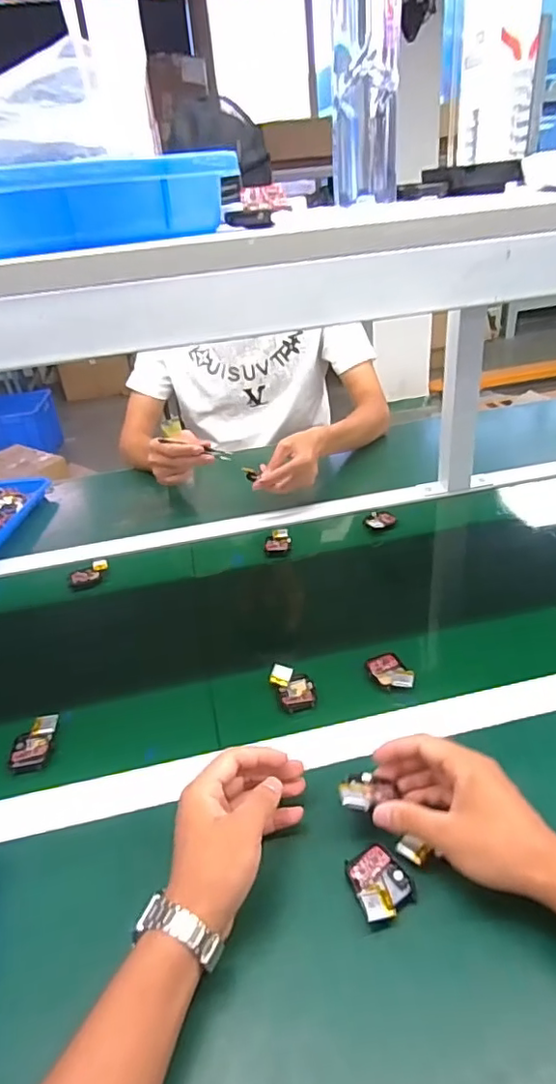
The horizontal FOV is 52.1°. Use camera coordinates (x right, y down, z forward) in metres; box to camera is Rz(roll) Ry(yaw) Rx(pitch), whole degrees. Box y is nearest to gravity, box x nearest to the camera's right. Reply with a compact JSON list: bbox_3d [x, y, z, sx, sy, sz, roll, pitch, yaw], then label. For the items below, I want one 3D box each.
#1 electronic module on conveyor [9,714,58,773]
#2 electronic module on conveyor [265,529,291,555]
[{"bbox_3d":[-0.238,0.194,0.552,0.035,0.016,0.054,-5,31,1],"label":"electronic module on conveyor"},{"bbox_3d":[0.000,-0.001,0.832,0.037,0.014,0.045,-3,31,4],"label":"electronic module on conveyor"}]

